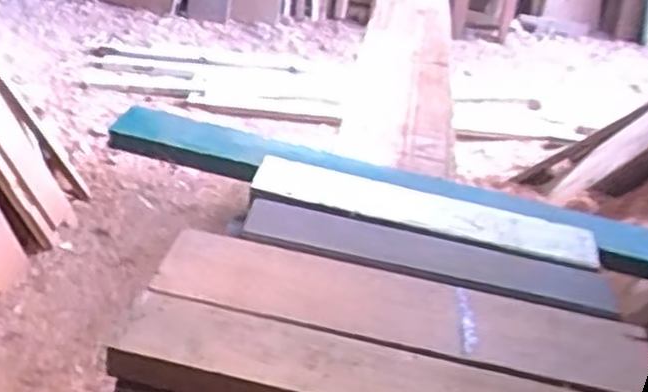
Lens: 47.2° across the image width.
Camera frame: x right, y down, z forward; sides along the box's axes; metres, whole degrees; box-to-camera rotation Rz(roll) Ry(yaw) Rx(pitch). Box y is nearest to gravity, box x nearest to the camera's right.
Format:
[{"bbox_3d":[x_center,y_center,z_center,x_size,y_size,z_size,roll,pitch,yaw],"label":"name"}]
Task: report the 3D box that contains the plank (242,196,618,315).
[{"bbox_3d":[0.116,0.060,0.834,0.408,0.014,0.075,10,32,5],"label":"plank"}]

